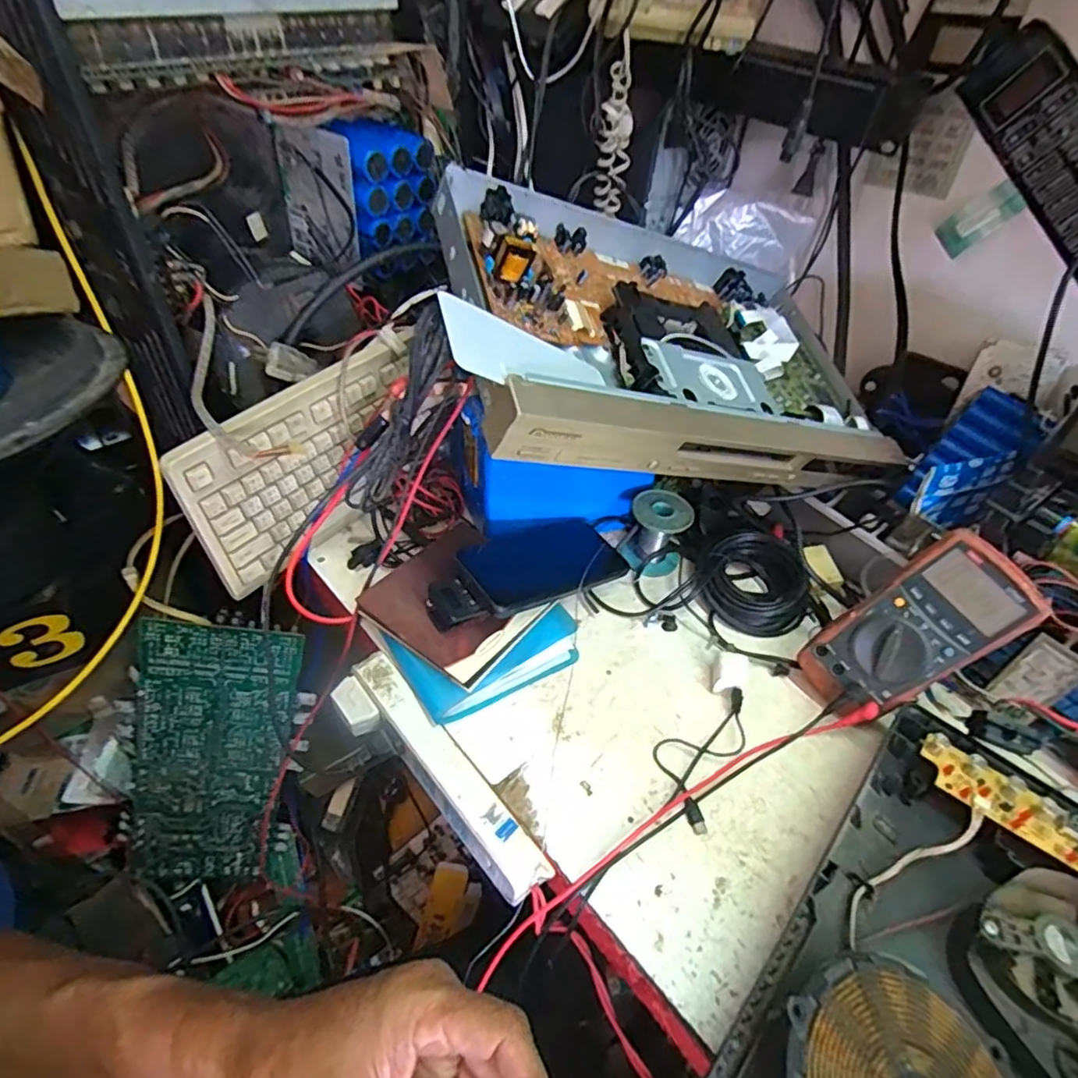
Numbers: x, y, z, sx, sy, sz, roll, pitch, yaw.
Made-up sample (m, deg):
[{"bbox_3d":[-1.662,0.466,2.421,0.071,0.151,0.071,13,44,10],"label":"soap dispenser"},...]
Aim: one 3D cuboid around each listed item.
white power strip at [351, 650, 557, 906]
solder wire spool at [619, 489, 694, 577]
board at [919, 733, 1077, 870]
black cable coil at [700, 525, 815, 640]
[{"bbox_3d":[-0.076,0.179,0.486,0.034,0.037,0.220,-28,53,-30],"label":"white power strip"},{"bbox_3d":[0.120,-0.004,0.631,0.058,0.072,0.053,3,44,-3],"label":"solder wire spool"},{"bbox_3d":[0.370,0.210,0.425,0.203,0.018,0.037,32,50,26],"label":"board"},{"bbox_3d":[0.216,0.043,0.599,0.092,0.049,0.089,3,44,-3],"label":"black cable coil"}]

